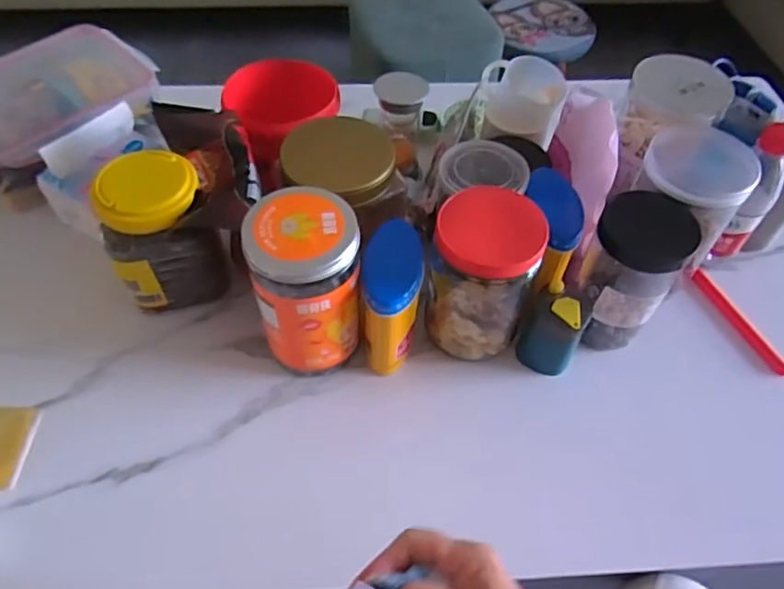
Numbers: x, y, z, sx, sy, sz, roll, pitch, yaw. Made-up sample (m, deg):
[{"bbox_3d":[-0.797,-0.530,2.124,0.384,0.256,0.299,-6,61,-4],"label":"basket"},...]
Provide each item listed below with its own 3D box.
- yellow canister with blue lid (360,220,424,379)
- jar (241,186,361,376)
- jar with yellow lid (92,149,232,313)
[{"bbox_3d":[-0.001,0.008,0.552,0.055,0.135,0.084,3,53,0],"label":"yellow canister with blue lid"},{"bbox_3d":[-0.078,-0.003,0.536,0.091,0.169,0.091,1,53,-1],"label":"jar"},{"bbox_3d":[-0.233,-0.060,0.591,0.102,0.146,0.092,-15,55,-13],"label":"jar with yellow lid"}]

